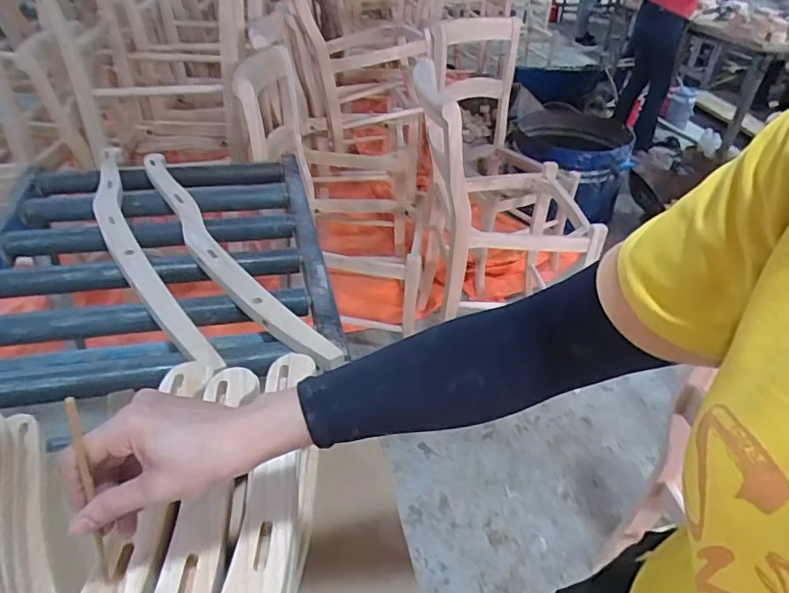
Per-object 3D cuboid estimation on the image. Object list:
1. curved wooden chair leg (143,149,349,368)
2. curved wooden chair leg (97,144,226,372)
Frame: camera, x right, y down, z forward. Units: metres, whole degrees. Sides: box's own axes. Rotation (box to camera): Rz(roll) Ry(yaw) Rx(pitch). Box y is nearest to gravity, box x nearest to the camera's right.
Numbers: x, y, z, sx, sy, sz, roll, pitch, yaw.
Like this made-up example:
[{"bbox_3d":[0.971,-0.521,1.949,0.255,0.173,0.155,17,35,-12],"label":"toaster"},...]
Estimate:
[{"bbox_3d":[-0.376,-0.109,1.123,0.094,0.057,0.877,-23,45,-30],"label":"curved wooden chair leg"},{"bbox_3d":[-0.539,-0.112,1.124,0.099,0.056,0.891,-18,43,-26],"label":"curved wooden chair leg"}]

